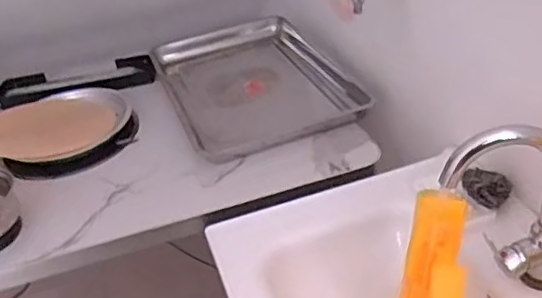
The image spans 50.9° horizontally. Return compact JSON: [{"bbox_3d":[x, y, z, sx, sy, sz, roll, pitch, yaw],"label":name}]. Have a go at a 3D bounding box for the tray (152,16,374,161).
[{"bbox_3d":[-0.053,-0.188,1.395,0.396,0.044,0.624,-16,35,-15],"label":"tray"}]

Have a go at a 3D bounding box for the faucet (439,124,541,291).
[{"bbox_3d":[0.297,0.083,0.726,0.171,0.232,0.057,-5,34,1],"label":"faucet"}]

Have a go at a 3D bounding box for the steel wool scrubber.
[{"bbox_3d":[0.337,0.061,0.888,0.074,0.041,0.051,9,36,20],"label":"steel wool scrubber"}]

